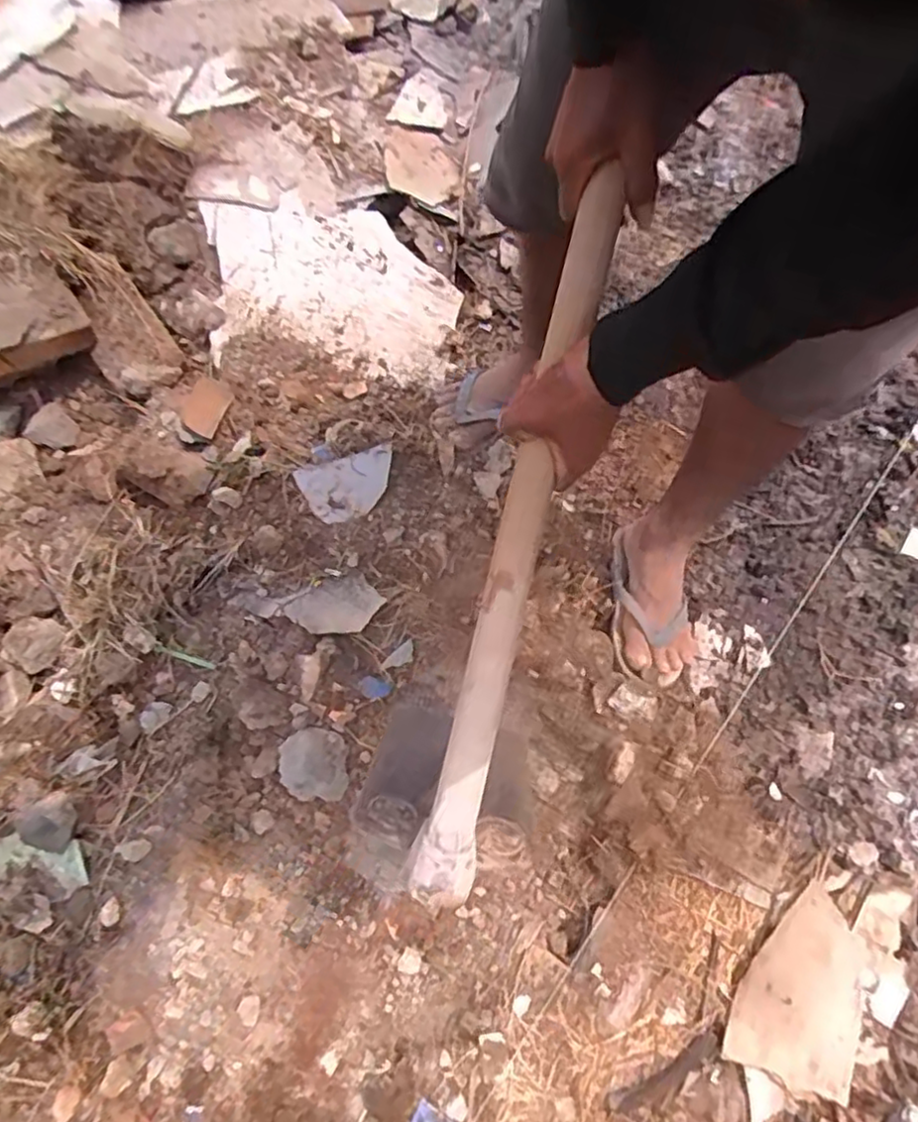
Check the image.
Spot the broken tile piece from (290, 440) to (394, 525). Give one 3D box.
[{"bbox_3d":[-0.155,-0.102,0.954,0.129,0.106,0.011,-18,49,-13],"label":"broken tile piece"}]

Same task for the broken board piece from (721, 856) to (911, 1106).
[{"bbox_3d":[0.431,0.495,0.811,0.140,0.011,0.256,32,67,12],"label":"broken board piece"}]

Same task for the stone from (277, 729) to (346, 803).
[{"bbox_3d":[-0.200,0.279,0.927,0.092,0.032,0.097,3,85,-5],"label":"stone"}]

